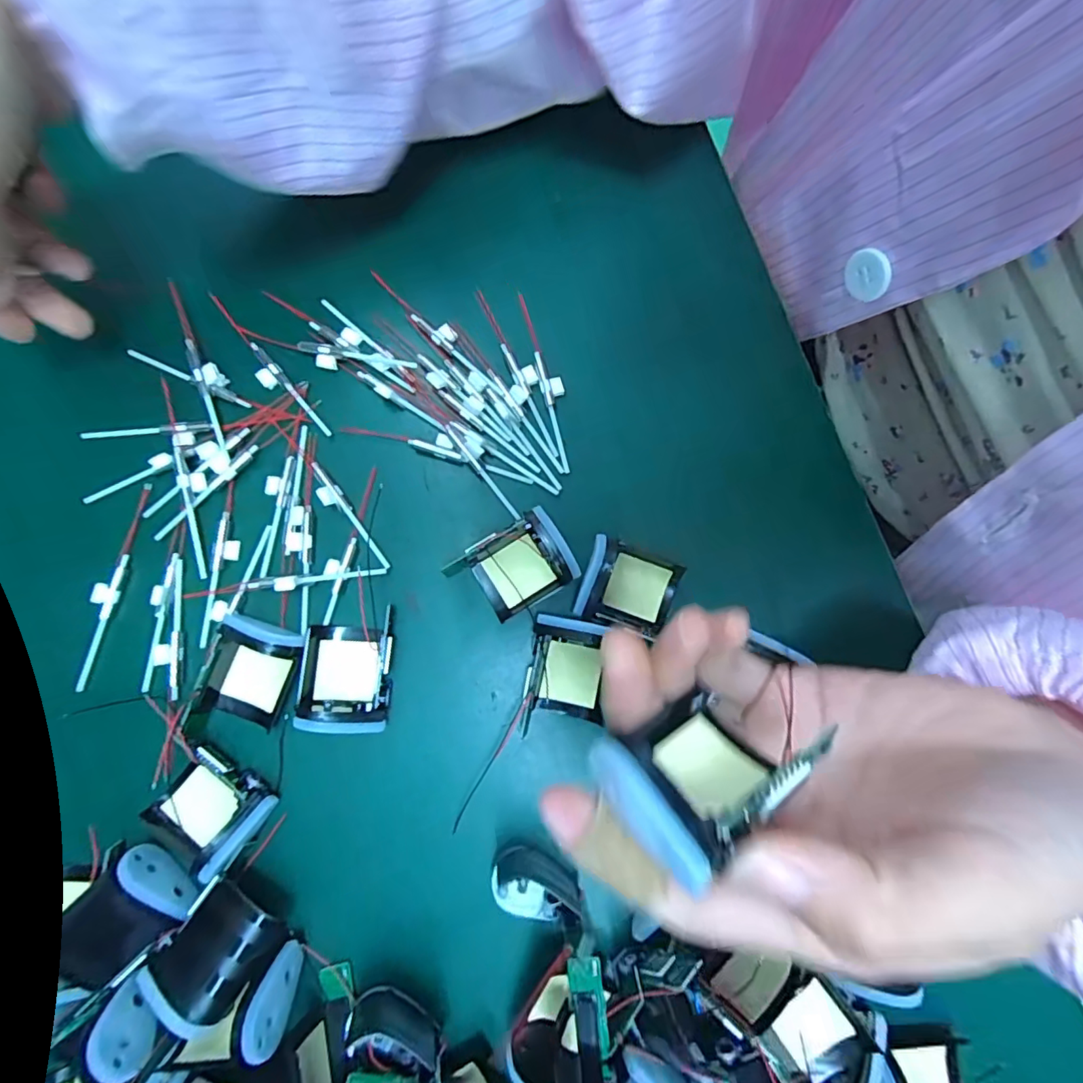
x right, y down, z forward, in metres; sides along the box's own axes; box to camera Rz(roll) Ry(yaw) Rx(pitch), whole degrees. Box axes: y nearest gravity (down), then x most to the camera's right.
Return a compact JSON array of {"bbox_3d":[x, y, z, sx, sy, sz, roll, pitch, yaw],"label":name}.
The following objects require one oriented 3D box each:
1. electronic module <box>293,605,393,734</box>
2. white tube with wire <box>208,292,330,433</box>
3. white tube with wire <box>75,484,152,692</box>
[{"bbox_3d":[-0.084,0.055,0.231,0.038,0.023,0.047,1,81,-1],"label":"electronic module"},{"bbox_3d":[-0.130,-0.082,0.255,0.010,0.004,0.089,-41,84,-6],"label":"white tube with wire"},{"bbox_3d":[-0.191,0.018,0.239,0.011,0.004,0.091,12,80,2],"label":"white tube with wire"}]

